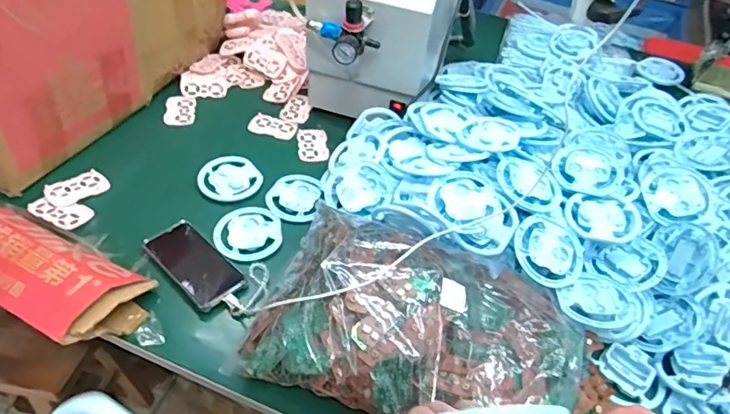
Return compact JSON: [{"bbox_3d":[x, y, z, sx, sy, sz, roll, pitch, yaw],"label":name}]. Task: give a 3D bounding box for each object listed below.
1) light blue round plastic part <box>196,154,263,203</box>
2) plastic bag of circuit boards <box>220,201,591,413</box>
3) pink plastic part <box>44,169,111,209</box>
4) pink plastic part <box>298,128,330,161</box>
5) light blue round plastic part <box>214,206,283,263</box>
[{"bbox_3d":[-0.235,-0.051,0.892,0.100,0.005,0.112,-25,53,-27],"label":"light blue round plastic part"},{"bbox_3d":[0.078,0.152,0.657,0.385,0.114,0.270,20,47,13],"label":"plastic bag of circuit boards"},{"bbox_3d":[-0.470,-0.031,0.842,0.068,0.014,0.088,34,52,24],"label":"pink plastic part"},{"bbox_3d":[-0.098,-0.119,0.981,0.056,0.009,0.098,-2,46,-8],"label":"pink plastic part"},{"bbox_3d":[-0.182,0.041,0.809,0.099,0.006,0.112,-9,48,-15],"label":"light blue round plastic part"}]

